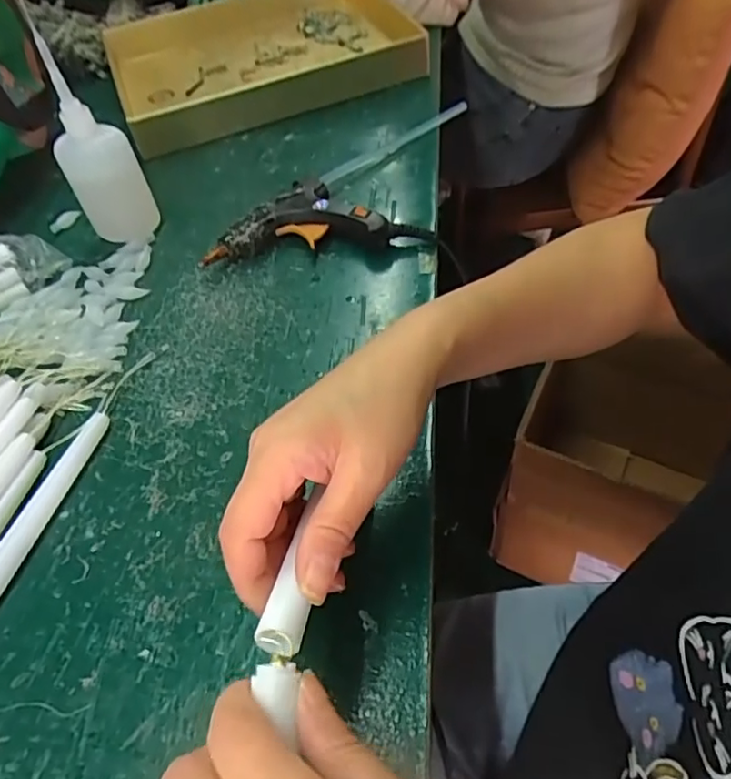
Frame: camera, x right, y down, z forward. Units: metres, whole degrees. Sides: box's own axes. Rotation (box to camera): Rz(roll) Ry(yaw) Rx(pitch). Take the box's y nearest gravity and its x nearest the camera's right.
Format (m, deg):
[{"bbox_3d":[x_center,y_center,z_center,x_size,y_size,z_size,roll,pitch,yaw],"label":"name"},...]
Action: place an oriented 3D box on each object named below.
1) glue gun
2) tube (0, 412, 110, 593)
[{"bbox_3d":[-0.038,-0.133,0.474,0.170,0.032,0.064,-4,51,2],"label":"glue gun"},{"bbox_3d":[-0.187,0.074,0.333,0.015,0.013,0.147,9,53,12],"label":"tube"}]

